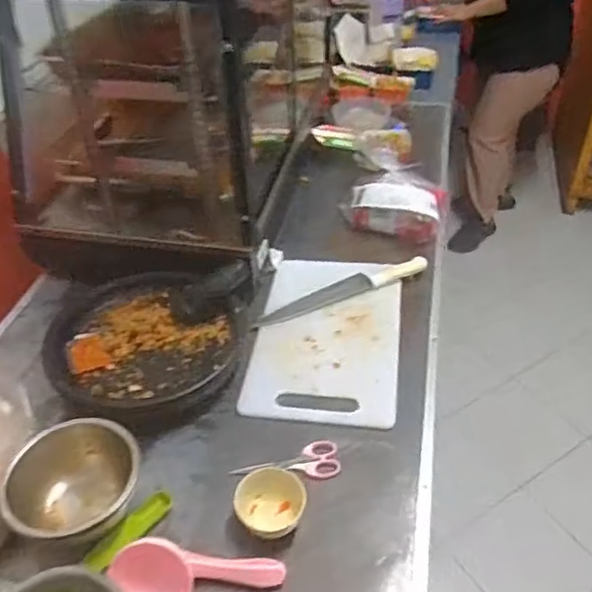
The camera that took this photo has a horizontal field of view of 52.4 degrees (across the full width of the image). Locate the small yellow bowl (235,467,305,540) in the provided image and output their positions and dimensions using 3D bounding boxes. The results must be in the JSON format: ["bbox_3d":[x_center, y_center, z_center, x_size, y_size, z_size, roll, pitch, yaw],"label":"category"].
[{"bbox_3d":[-0.033,0.283,0.814,0.093,0.058,0.081,-14,42,-12],"label":"small yellow bowl"}]

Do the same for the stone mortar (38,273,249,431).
[{"bbox_3d":[-0.249,0.061,1.041,0.319,0.076,0.346,-2,41,2],"label":"stone mortar"}]

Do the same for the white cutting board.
[{"bbox_3d":[0.058,0.065,1.062,0.249,0.023,0.363,3,41,8],"label":"white cutting board"}]

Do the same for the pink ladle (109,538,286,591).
[{"bbox_3d":[-0.113,0.331,0.710,0.197,0.045,0.074,4,39,-15],"label":"pink ladle"}]

